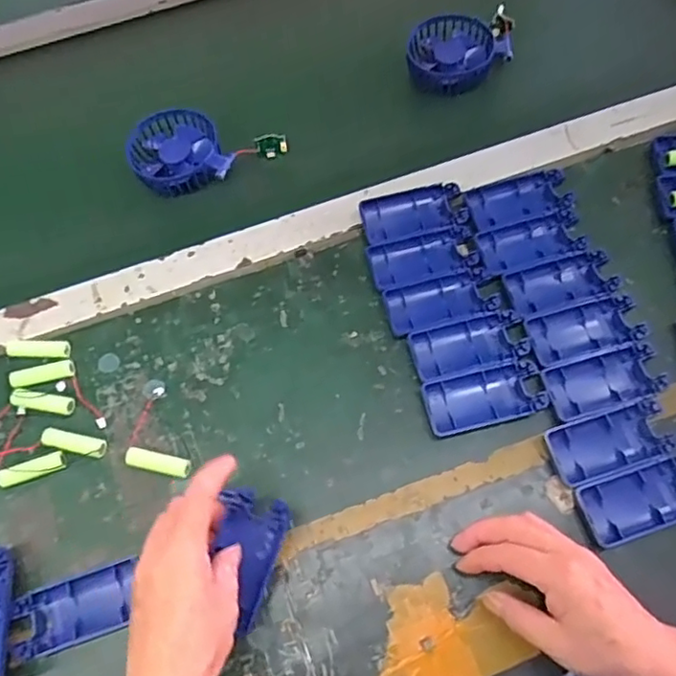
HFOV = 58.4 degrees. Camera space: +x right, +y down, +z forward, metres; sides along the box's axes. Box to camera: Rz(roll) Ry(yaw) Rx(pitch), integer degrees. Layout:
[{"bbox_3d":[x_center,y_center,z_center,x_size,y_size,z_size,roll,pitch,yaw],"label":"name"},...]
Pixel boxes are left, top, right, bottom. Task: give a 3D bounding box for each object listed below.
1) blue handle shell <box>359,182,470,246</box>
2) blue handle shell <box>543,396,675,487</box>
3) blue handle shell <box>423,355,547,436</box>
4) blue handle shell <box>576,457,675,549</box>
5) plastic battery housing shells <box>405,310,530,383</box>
[{"bbox_3d":[0.069,-0.116,0.557,0.093,0.014,0.050,-15,65,-3],"label":"blue handle shell"},{"bbox_3d":[0.209,0.080,0.466,0.091,0.016,0.045,-18,65,-5],"label":"blue handle shell"},{"bbox_3d":[0.117,0.049,0.489,0.093,0.019,0.045,-15,65,-3],"label":"blue handle shell"},{"bbox_3d":[0.228,0.121,0.450,0.092,0.015,0.044,-17,65,-4],"label":"blue handle shell"},{"bbox_3d":[0.109,0.008,0.505,0.093,0.019,0.046,-11,65,-2],"label":"plastic battery housing shells"}]

